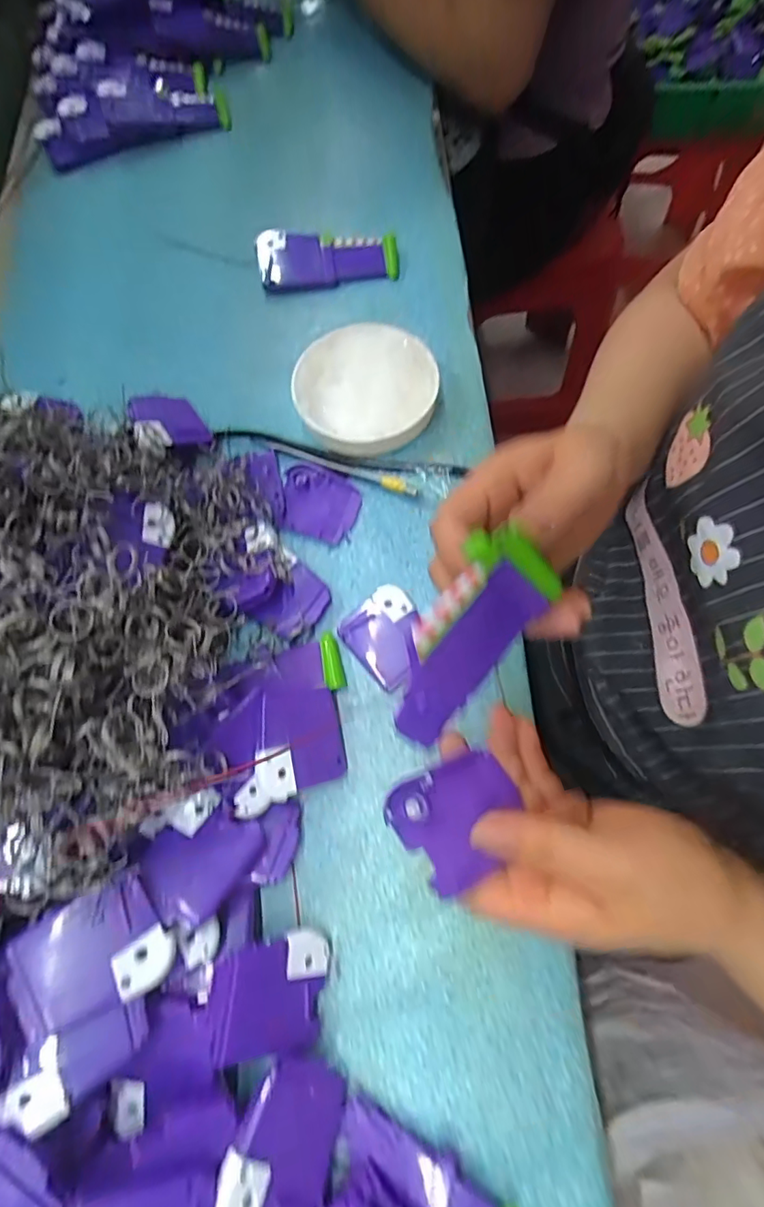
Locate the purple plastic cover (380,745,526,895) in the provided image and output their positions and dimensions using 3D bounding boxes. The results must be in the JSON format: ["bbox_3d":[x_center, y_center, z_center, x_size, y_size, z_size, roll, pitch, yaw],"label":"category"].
[{"bbox_3d":[0.035,0.099,0.243,0.057,0.011,0.050,-23,71,-6],"label":"purple plastic cover"}]

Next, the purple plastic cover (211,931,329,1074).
[{"bbox_3d":[-0.056,0.199,0.271,0.060,0.007,0.049,13,66,-33],"label":"purple plastic cover"}]

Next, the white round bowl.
[{"bbox_3d":[-0.013,-0.164,0.403,0.103,0.027,0.107,-1,71,4],"label":"white round bowl"}]

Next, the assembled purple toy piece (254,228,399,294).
[{"bbox_3d":[-0.047,-0.301,0.459,0.119,0.026,0.048,-12,71,1],"label":"assembled purple toy piece"}]

